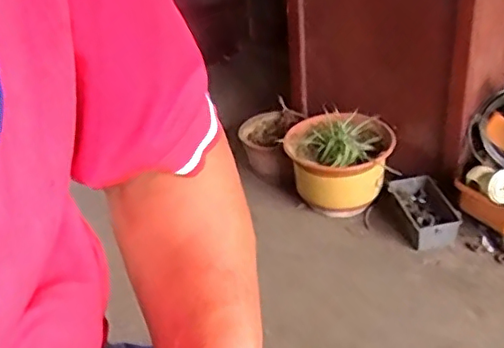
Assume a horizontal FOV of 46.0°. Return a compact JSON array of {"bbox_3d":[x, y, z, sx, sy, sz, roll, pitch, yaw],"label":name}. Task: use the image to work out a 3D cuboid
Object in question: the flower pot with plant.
[{"bbox_3d":[0.236,-0.024,1.604,0.282,0.197,0.243,-9,33,-5],"label":"flower pot with plant"}]

